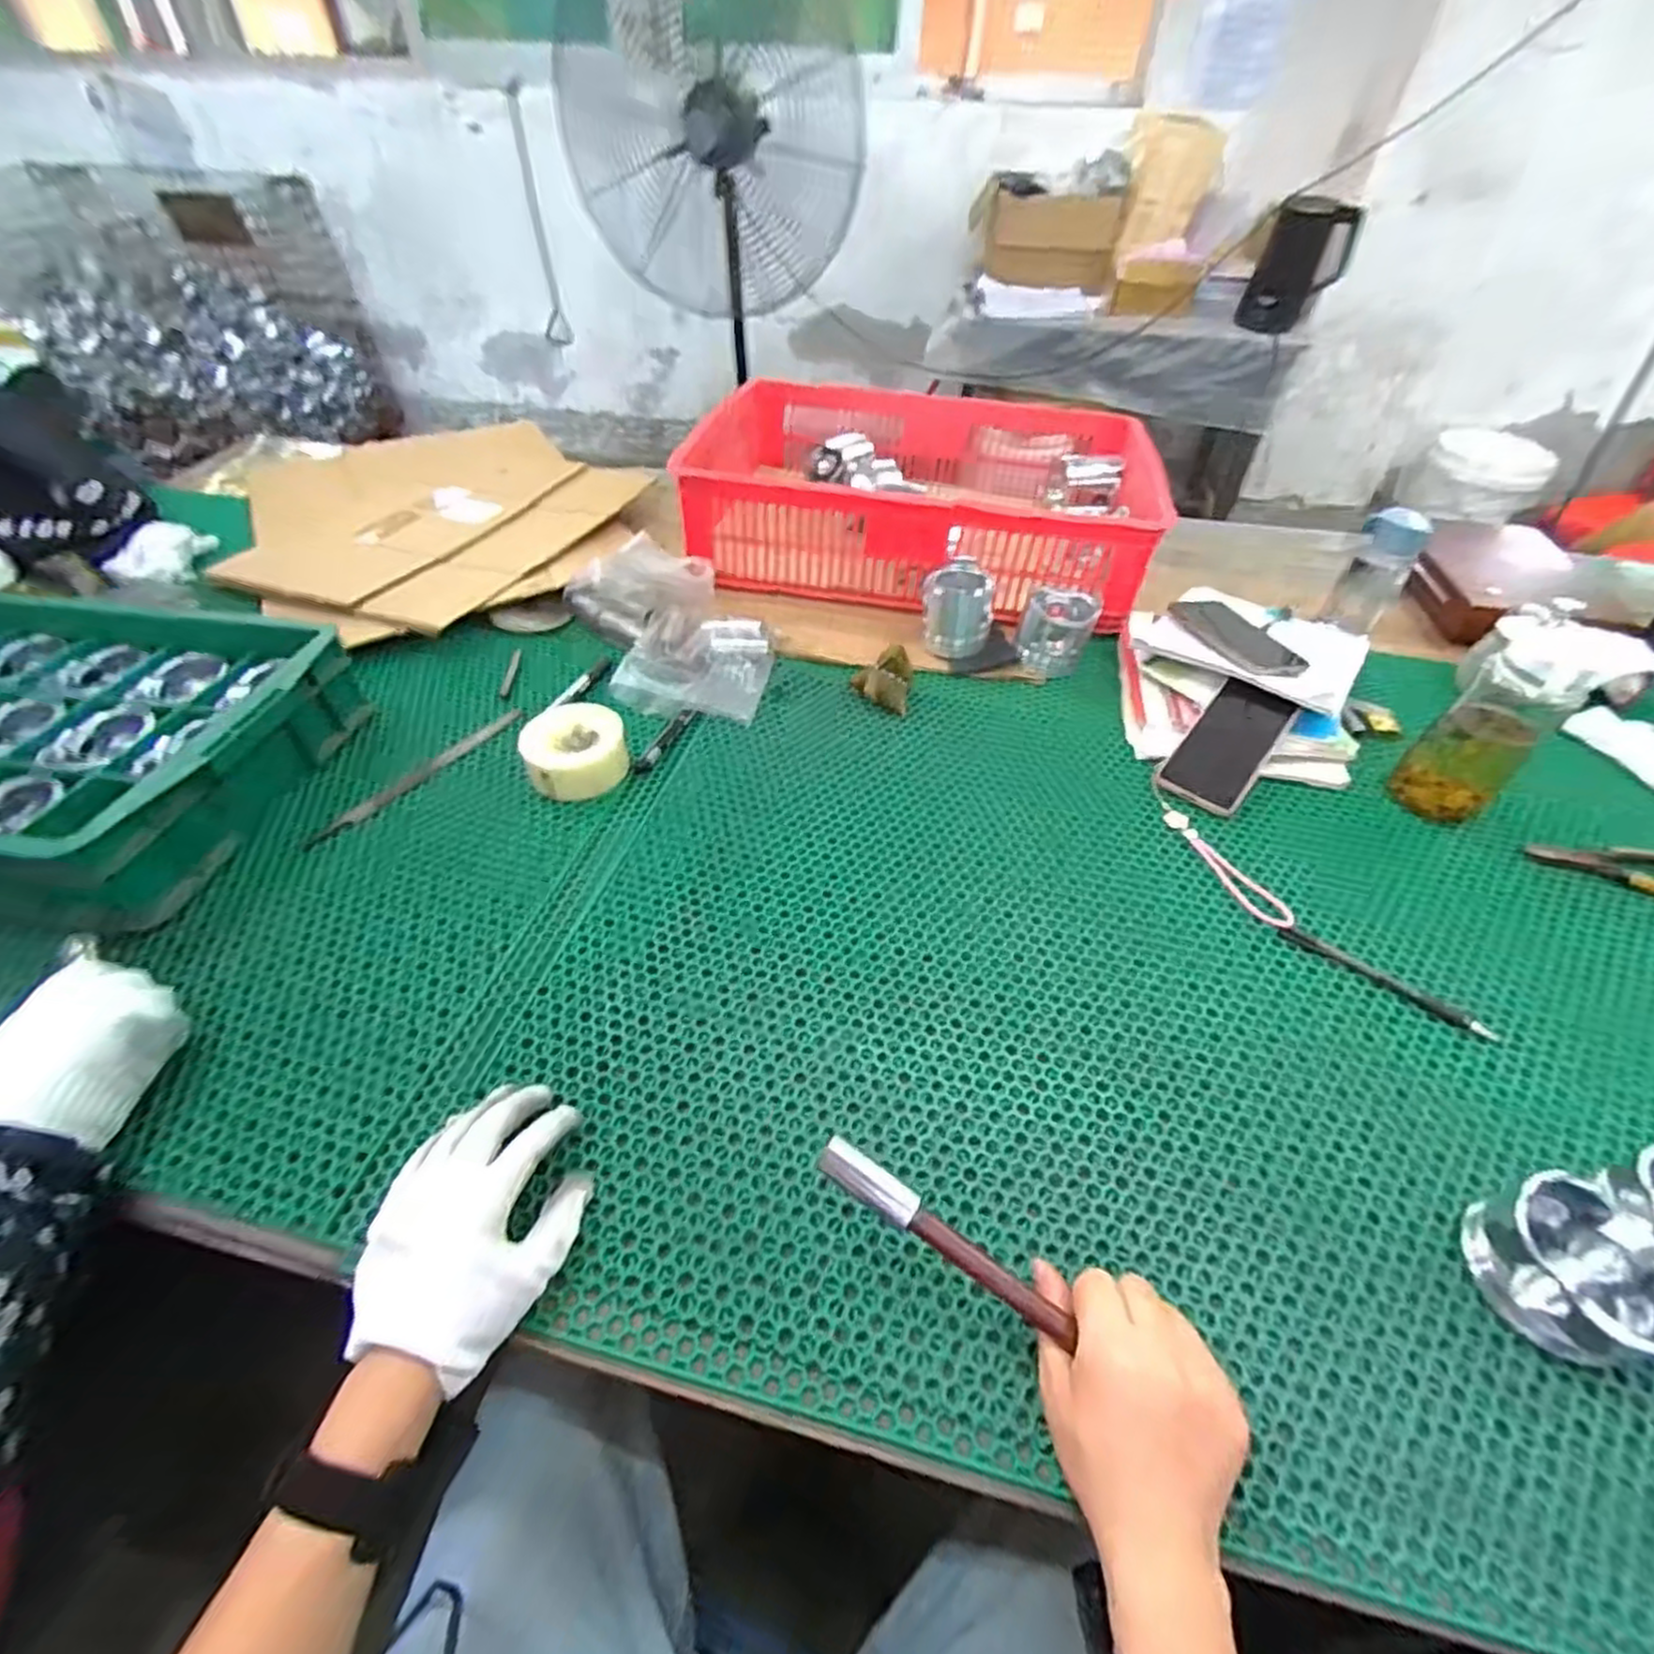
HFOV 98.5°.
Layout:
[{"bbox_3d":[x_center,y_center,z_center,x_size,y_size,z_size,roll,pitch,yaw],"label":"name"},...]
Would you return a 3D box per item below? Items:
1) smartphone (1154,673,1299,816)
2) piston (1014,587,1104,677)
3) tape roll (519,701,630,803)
[{"bbox_3d":[0.407,-0.081,0.725,0.076,0.011,0.149,33,79,25],"label":"smartphone"},{"bbox_3d":[0.278,-0.239,0.864,0.083,0.075,0.091,18,49,14],"label":"piston"},{"bbox_3d":[-0.249,-0.077,0.706,0.095,0.042,0.093,1,47,-1],"label":"tape roll"}]

